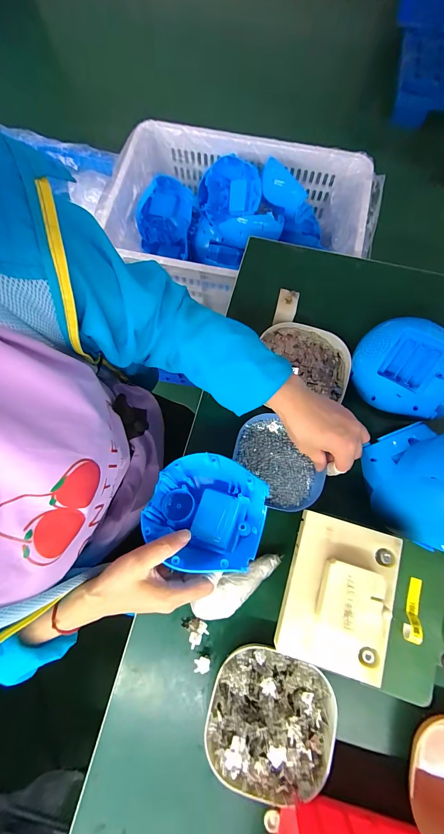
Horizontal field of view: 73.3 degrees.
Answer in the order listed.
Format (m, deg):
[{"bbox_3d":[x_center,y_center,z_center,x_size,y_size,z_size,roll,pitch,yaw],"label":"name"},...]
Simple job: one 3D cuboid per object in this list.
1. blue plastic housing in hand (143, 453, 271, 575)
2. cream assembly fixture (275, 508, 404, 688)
[{"bbox_3d":[-0.019,0.110,0.357,0.139,0.079,0.127,6,76,2],"label":"blue plastic housing in hand"},{"bbox_3d":[0.129,0.191,0.321,0.106,0.037,0.146,16,77,5],"label":"cream assembly fixture"}]

